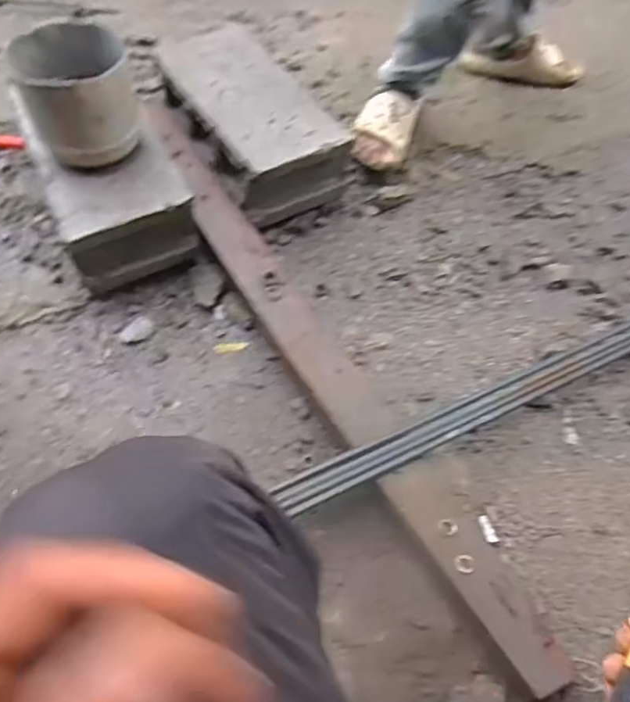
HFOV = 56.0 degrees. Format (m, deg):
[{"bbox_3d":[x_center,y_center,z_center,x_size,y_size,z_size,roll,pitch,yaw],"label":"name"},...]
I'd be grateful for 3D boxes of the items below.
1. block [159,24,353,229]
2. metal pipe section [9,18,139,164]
[{"bbox_3d":[-0.117,-0.424,1.052,0.199,0.114,0.372,-27,66,-18],"label":"block"},{"bbox_3d":[-0.337,-0.370,0.858,0.139,0.132,0.149,2,60,-4],"label":"metal pipe section"}]

